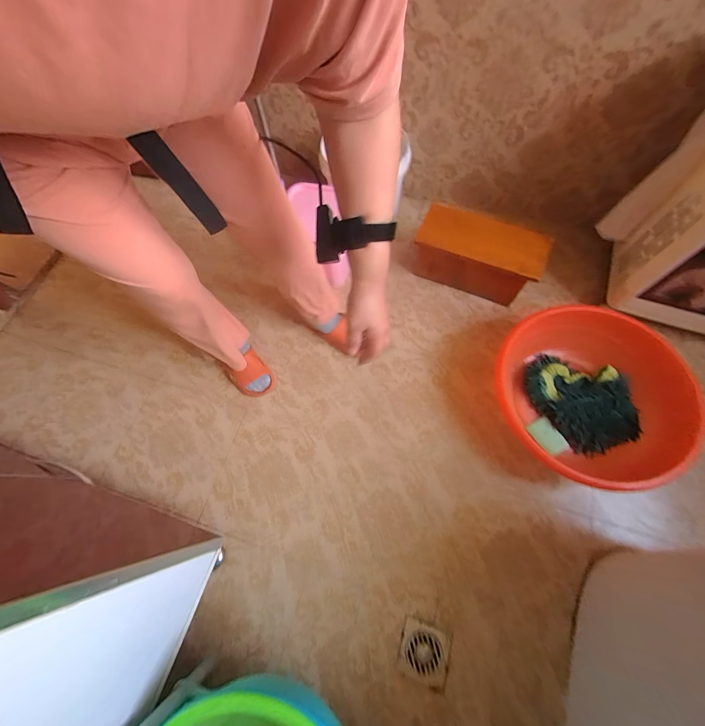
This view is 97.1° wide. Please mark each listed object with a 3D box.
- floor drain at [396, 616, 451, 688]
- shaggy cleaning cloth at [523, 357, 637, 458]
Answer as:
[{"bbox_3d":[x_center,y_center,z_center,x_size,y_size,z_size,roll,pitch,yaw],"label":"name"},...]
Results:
[{"bbox_3d":[0.155,0.622,0.672,0.102,0.007,0.099,15,69,8],"label":"floor drain"},{"bbox_3d":[0.592,0.090,0.808,0.215,0.062,0.281,-37,71,-12],"label":"shaggy cleaning cloth"}]

